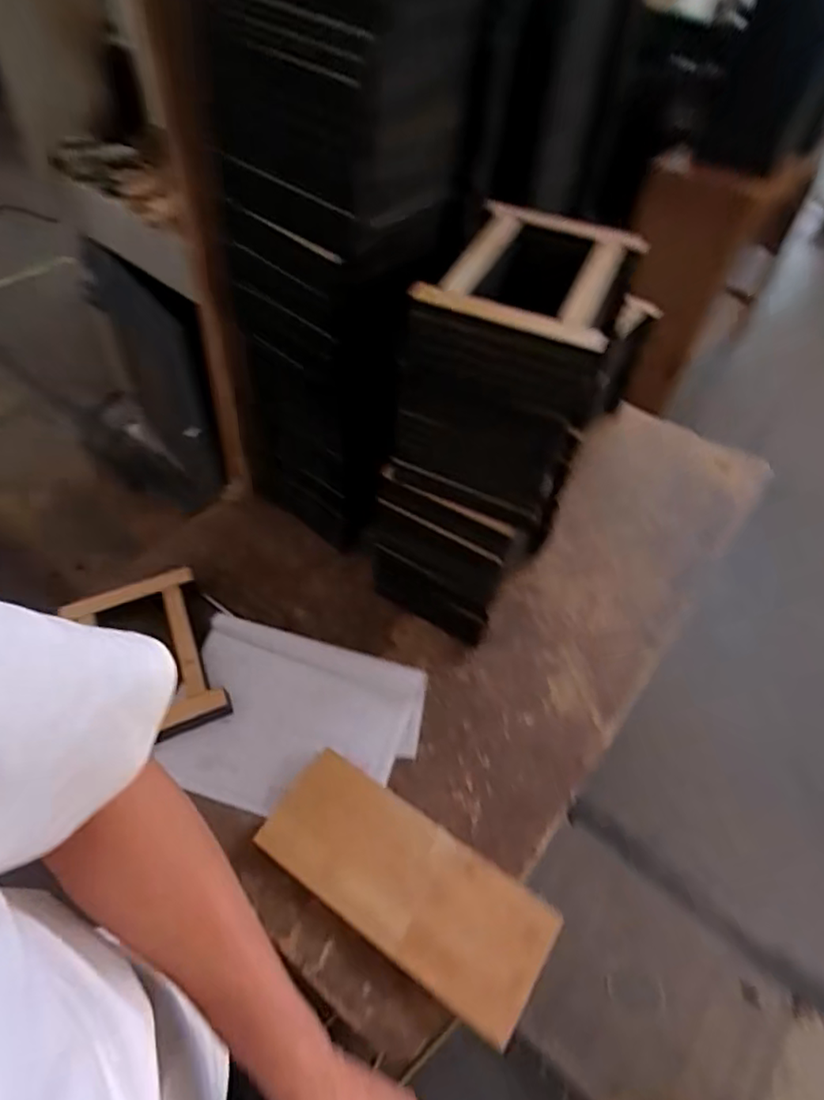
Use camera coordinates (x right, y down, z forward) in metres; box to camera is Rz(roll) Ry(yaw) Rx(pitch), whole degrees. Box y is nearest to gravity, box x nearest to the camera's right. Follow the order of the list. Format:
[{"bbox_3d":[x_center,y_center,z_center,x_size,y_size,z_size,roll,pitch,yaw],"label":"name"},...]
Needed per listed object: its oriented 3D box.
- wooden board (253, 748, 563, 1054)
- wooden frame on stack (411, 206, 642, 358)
[{"bbox_3d":[-0.010,0.355,0.654,0.313,0.025,0.133,29,57,18],"label":"wooden board"},{"bbox_3d":[0.131,-0.289,0.625,0.181,0.021,0.249,21,55,13],"label":"wooden frame on stack"}]

